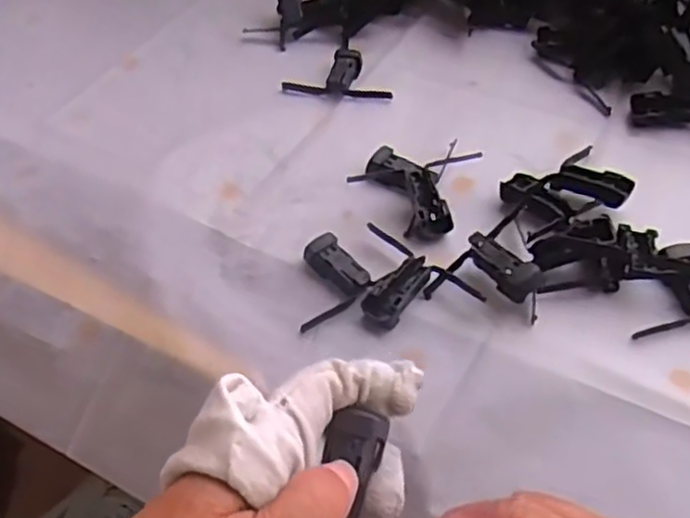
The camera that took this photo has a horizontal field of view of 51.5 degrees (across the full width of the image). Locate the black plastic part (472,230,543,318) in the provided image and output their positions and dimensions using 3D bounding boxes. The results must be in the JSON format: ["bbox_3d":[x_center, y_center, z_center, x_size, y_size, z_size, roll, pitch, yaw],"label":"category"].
[{"bbox_3d":[0.090,0.008,0.401,0.020,0.025,0.057,-29,55,-19],"label":"black plastic part"}]

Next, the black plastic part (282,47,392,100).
[{"bbox_3d":[-0.004,-0.142,0.541,0.081,0.010,0.048,5,51,7],"label":"black plastic part"}]

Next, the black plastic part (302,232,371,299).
[{"bbox_3d":[-0.003,0.005,0.418,0.020,0.014,0.045,-32,55,-21],"label":"black plastic part"}]

